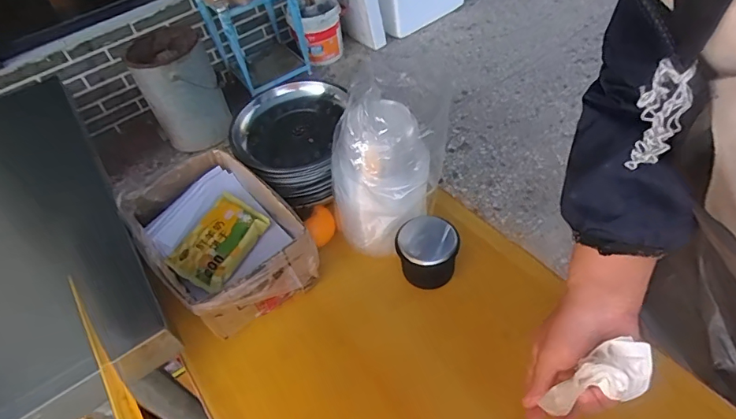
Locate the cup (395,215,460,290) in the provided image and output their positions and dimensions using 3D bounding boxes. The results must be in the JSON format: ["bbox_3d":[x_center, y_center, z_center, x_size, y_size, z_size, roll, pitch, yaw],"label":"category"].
[{"bbox_3d":[0.070,0.050,0.544,0.070,0.064,0.070,-5,48,6],"label":"cup"}]

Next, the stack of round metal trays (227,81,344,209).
[{"bbox_3d":[-0.110,-0.105,0.655,0.165,0.072,0.188,5,52,12],"label":"stack of round metal trays"}]

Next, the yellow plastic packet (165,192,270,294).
[{"bbox_3d":[-0.188,0.038,0.576,0.086,0.023,0.113,23,57,27],"label":"yellow plastic packet"}]

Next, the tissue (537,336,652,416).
[{"bbox_3d":[0.178,0.132,0.351,0.083,0.037,0.034,-31,50,9],"label":"tissue"}]

